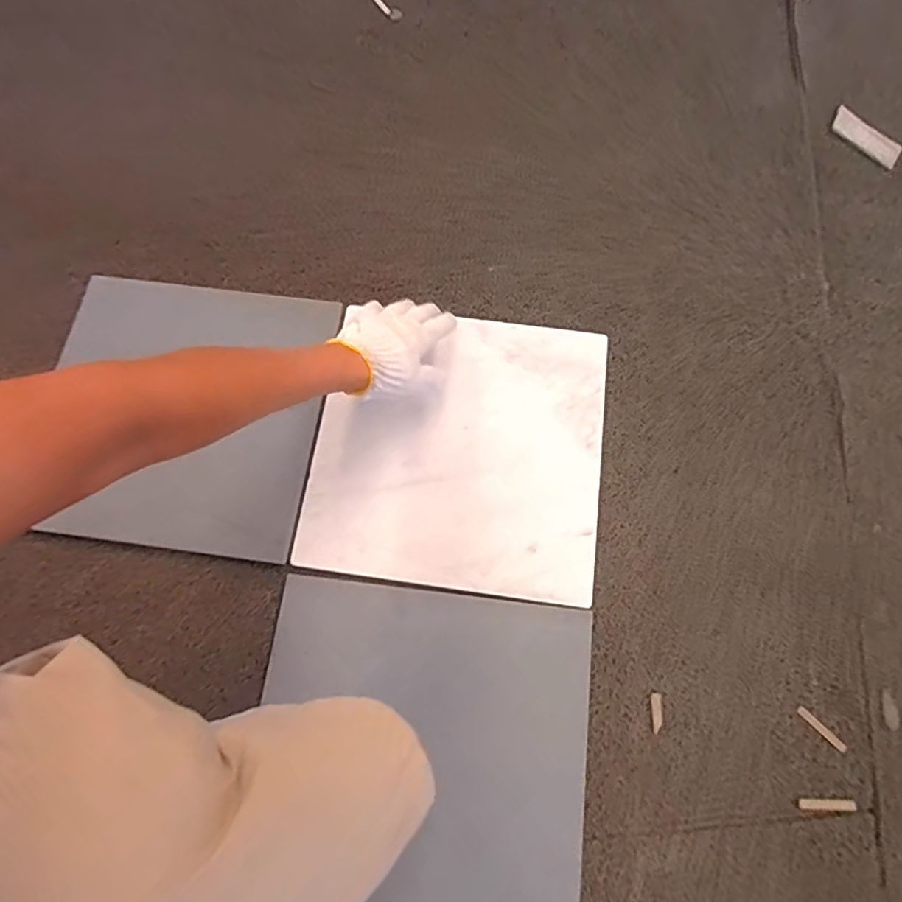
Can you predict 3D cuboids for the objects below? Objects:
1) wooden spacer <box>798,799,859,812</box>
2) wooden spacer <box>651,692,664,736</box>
[{"bbox_3d":[0.337,0.317,0.488,0.052,0.004,0.009,2,70,-2],"label":"wooden spacer"},{"bbox_3d":[0.194,0.246,0.513,0.010,0.004,0.034,2,70,-1],"label":"wooden spacer"}]

